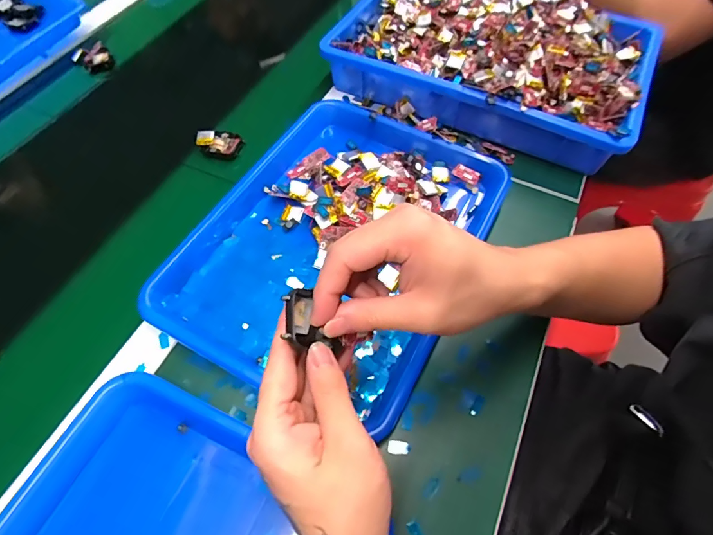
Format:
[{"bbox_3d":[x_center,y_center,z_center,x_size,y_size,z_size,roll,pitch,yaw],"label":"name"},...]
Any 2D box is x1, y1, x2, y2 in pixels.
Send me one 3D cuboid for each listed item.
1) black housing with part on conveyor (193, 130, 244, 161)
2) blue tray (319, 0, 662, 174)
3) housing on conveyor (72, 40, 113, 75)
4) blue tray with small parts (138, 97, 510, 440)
[{"bbox_3d":[-0.167,-0.154,0.501,0.052,0.018,0.038,11,61,6],"label":"black housing with part on conveyor"},{"bbox_3d":[0.168,-0.280,0.531,0.378,0.082,0.241,24,63,13],"label":"blue tray"},{"bbox_3d":[-0.381,-0.303,0.592,0.048,0.020,0.057,-32,65,-17],"label":"housing on conveyor"},{"bbox_3d":[-0.021,-0.036,0.415,0.267,0.047,0.330,26,63,14],"label":"blue tray with small parts"}]

